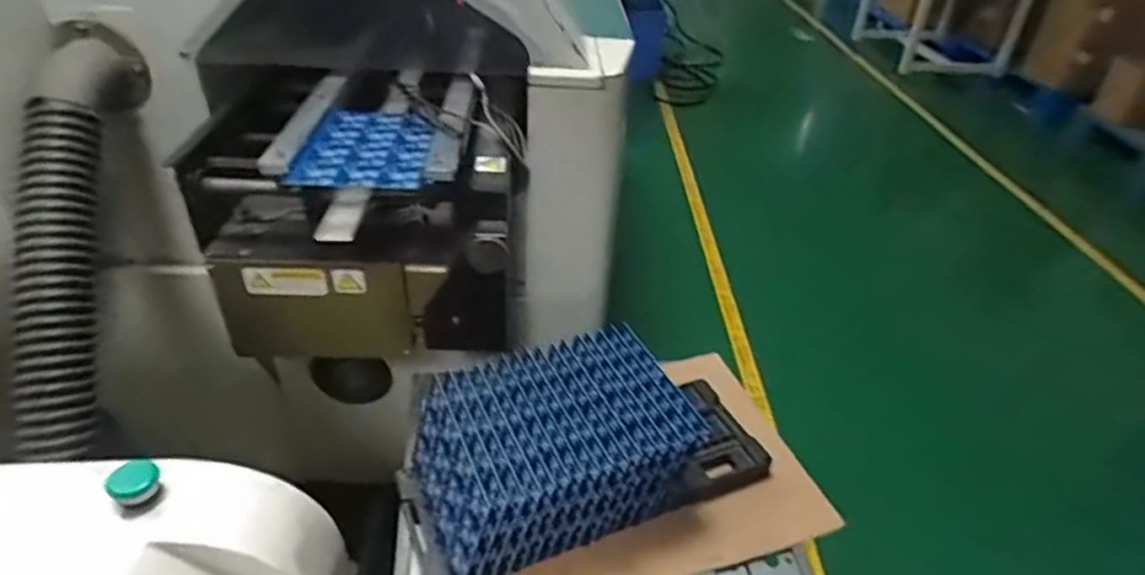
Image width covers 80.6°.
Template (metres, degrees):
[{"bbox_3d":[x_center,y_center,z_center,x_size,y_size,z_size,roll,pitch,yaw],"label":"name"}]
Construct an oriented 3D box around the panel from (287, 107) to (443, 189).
[{"bbox_3d":[-0.224,-0.161,0.761,0.140,0.014,0.183,4,36,0],"label":"panel"}]

